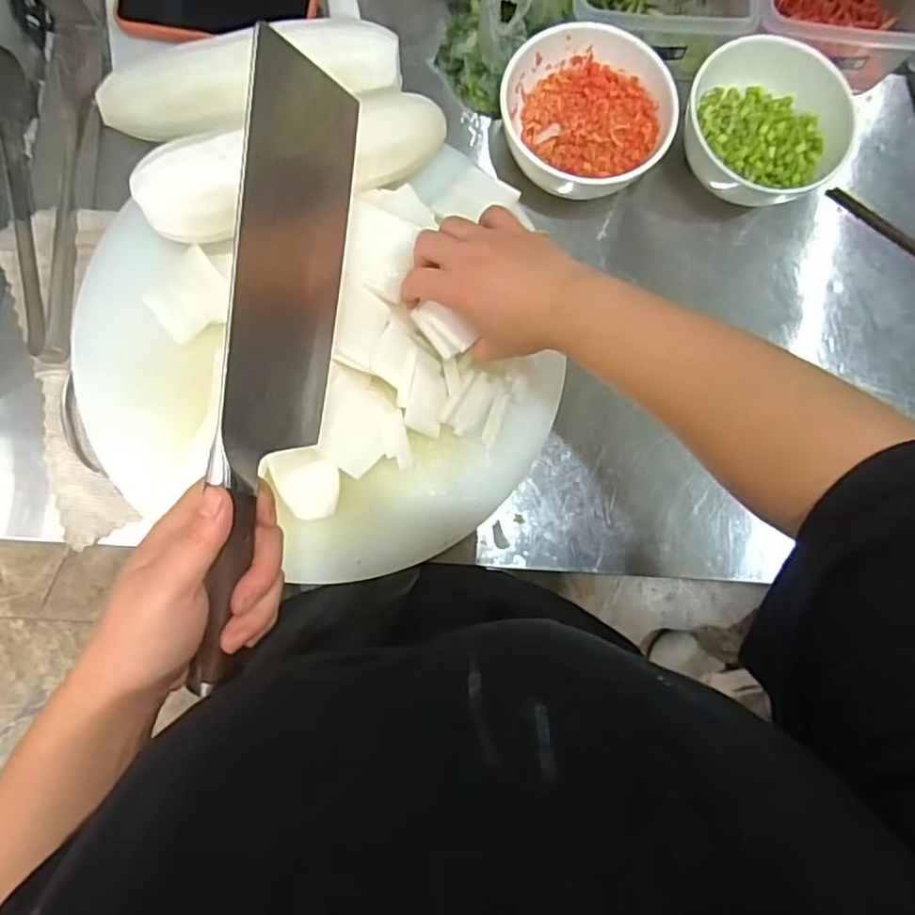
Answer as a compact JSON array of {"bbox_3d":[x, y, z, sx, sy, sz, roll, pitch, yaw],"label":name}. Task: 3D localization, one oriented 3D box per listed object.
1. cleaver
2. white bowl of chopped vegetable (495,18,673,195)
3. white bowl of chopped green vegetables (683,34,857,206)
[{"bbox_3d":[-0.093,-0.038,0.317,0.031,0.097,0.299,10,93,-1],"label":"cleaver"},{"bbox_3d":[0.101,-0.276,0.506,0.131,0.063,0.120,0,81,-3],"label":"white bowl of chopped vegetable"},{"bbox_3d":[0.254,-0.280,0.515,0.131,0.055,0.145,18,81,0],"label":"white bowl of chopped green vegetables"}]

